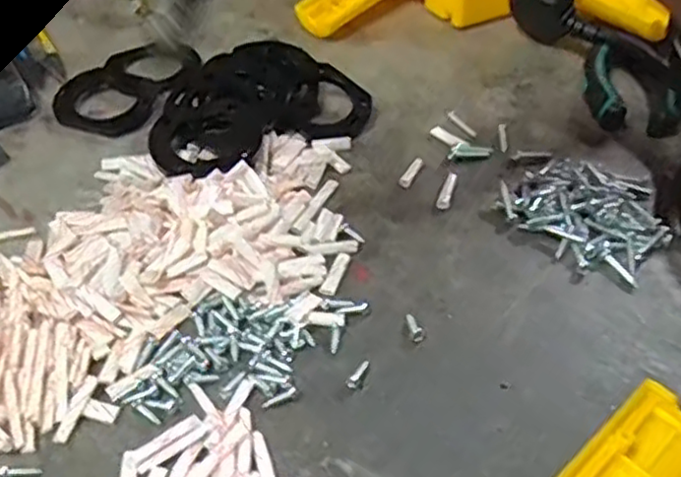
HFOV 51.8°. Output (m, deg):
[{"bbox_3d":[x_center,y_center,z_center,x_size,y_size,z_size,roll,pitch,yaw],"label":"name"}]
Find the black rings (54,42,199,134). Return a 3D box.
[{"bbox_3d":[-0.127,-0.095,0.419,0.066,0.010,0.093,14,46,12],"label":"black rings"}]

